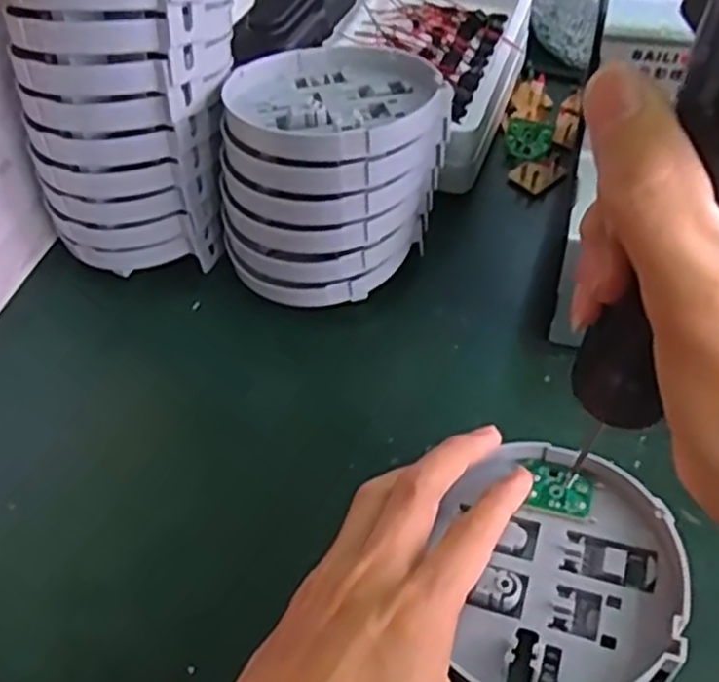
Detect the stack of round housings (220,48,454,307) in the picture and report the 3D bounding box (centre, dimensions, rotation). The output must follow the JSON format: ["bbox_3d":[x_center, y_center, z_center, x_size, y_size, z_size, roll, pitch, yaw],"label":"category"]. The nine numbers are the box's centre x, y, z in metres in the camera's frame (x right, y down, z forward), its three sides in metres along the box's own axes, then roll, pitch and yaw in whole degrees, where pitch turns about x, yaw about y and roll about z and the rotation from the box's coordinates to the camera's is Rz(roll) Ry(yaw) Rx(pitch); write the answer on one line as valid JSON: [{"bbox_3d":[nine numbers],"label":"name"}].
[{"bbox_3d":[-0.013,-0.097,0.398,0.113,0.108,0.117,2,52,6],"label":"stack of round housings"}]

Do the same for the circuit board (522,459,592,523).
[{"bbox_3d":[0.085,0.062,0.320,0.028,0.004,0.021,14,54,15],"label":"circuit board"}]

